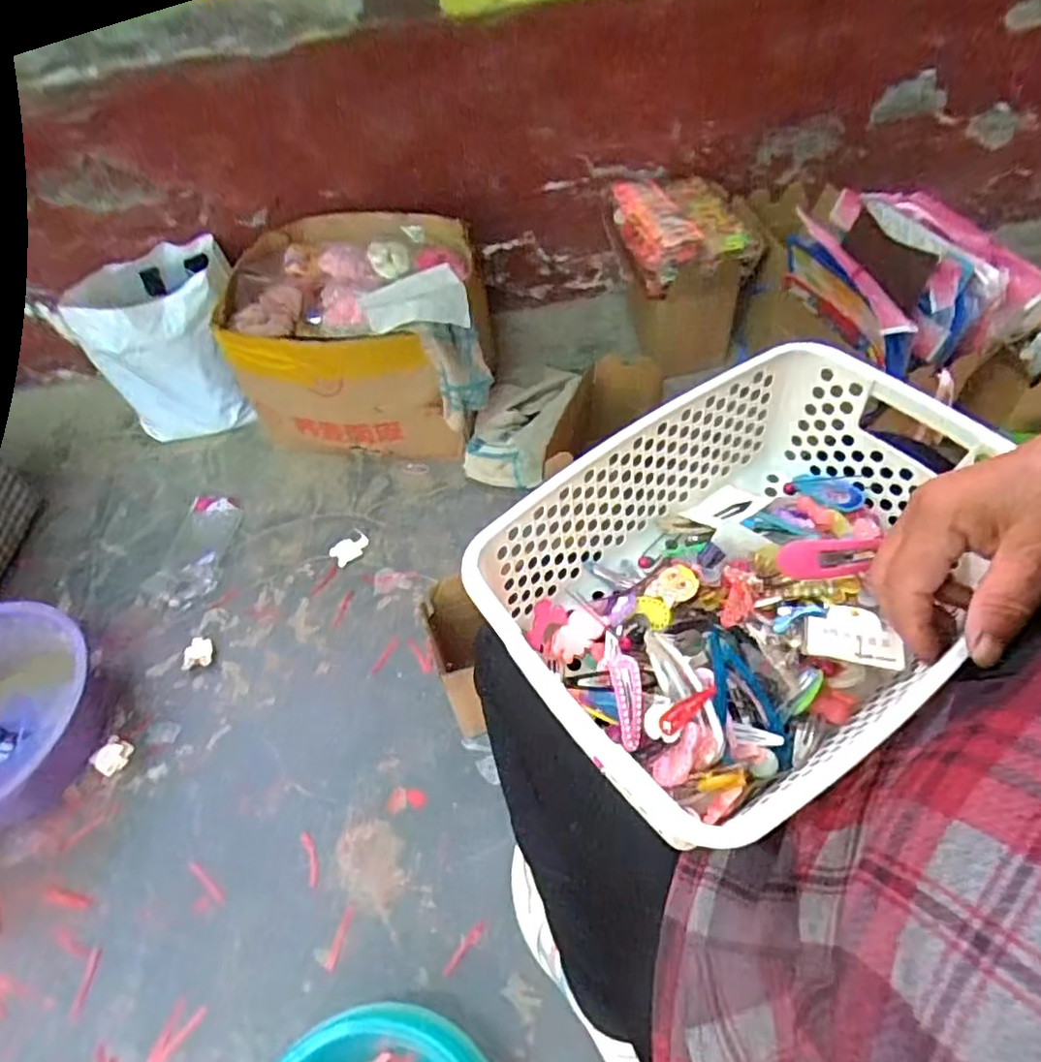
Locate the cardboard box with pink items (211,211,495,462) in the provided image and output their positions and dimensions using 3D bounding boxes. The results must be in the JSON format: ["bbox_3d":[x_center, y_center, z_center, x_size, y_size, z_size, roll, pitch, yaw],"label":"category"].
[{"bbox_3d":[-0.248,-0.334,1.076,0.393,0.256,0.374,-2,53,5],"label":"cardboard box with pink items"}]

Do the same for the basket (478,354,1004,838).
[{"bbox_3d":[0.130,0.023,0.371,0.284,0.097,0.188,-31,55,-17],"label":"basket"}]

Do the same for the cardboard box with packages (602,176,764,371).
[{"bbox_3d":[0.278,-0.446,1.153,0.229,0.267,0.248,-1,52,5],"label":"cardboard box with packages"}]

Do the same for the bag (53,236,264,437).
[{"bbox_3d":[-0.629,-0.346,1.174,0.258,0.260,0.235,-18,52,-9],"label":"bag"}]

